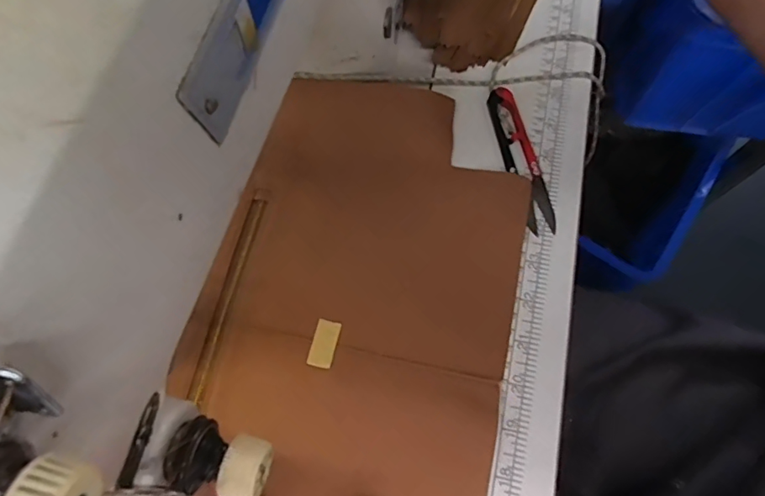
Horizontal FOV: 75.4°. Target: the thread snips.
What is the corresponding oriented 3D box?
[{"bbox_3d":[0.093,-0.060,0.330,0.022,0.007,0.105,-12,70,-2],"label":"thread snips"}]

